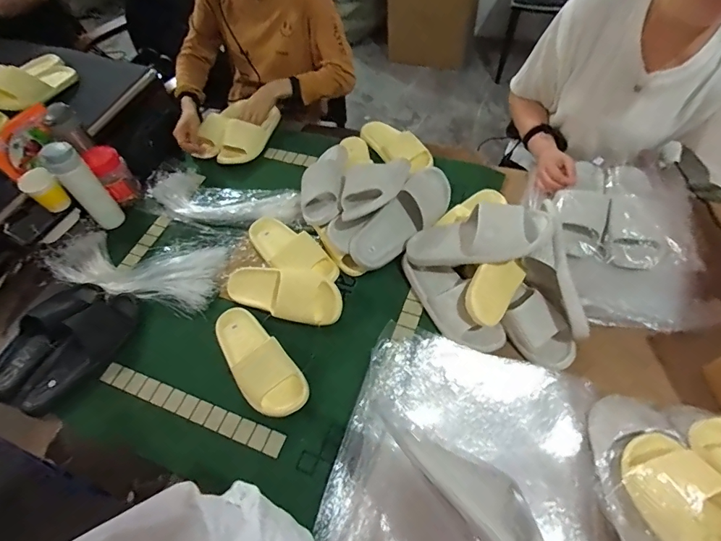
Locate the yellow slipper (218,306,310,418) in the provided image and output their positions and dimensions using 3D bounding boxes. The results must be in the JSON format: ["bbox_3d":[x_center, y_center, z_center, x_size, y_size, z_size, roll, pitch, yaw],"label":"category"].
[{"bbox_3d":[-0.201,0.155,0.786,0.099,0.060,0.254,-35,61,-17],"label":"yellow slipper"}]

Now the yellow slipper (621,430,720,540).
[{"bbox_3d":[0.406,0.307,0.497,0.104,0.065,0.244,-14,45,-5],"label":"yellow slipper"}]

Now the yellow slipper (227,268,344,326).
[{"bbox_3d":[-0.161,0.049,0.853,0.248,0.059,0.095,11,59,11],"label":"yellow slipper"}]

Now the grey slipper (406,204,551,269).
[{"bbox_3d":[0.213,-0.065,0.805,0.268,0.073,0.107,-11,53,28],"label":"grey slipper"}]

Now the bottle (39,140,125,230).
[{"bbox_3d":[-0.624,-0.185,0.963,0.057,0.221,0.066,37,67,24],"label":"bottle"}]

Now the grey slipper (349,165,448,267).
[{"bbox_3d":[0.103,-0.110,0.914,0.099,0.108,0.290,35,66,23],"label":"grey slipper"}]

